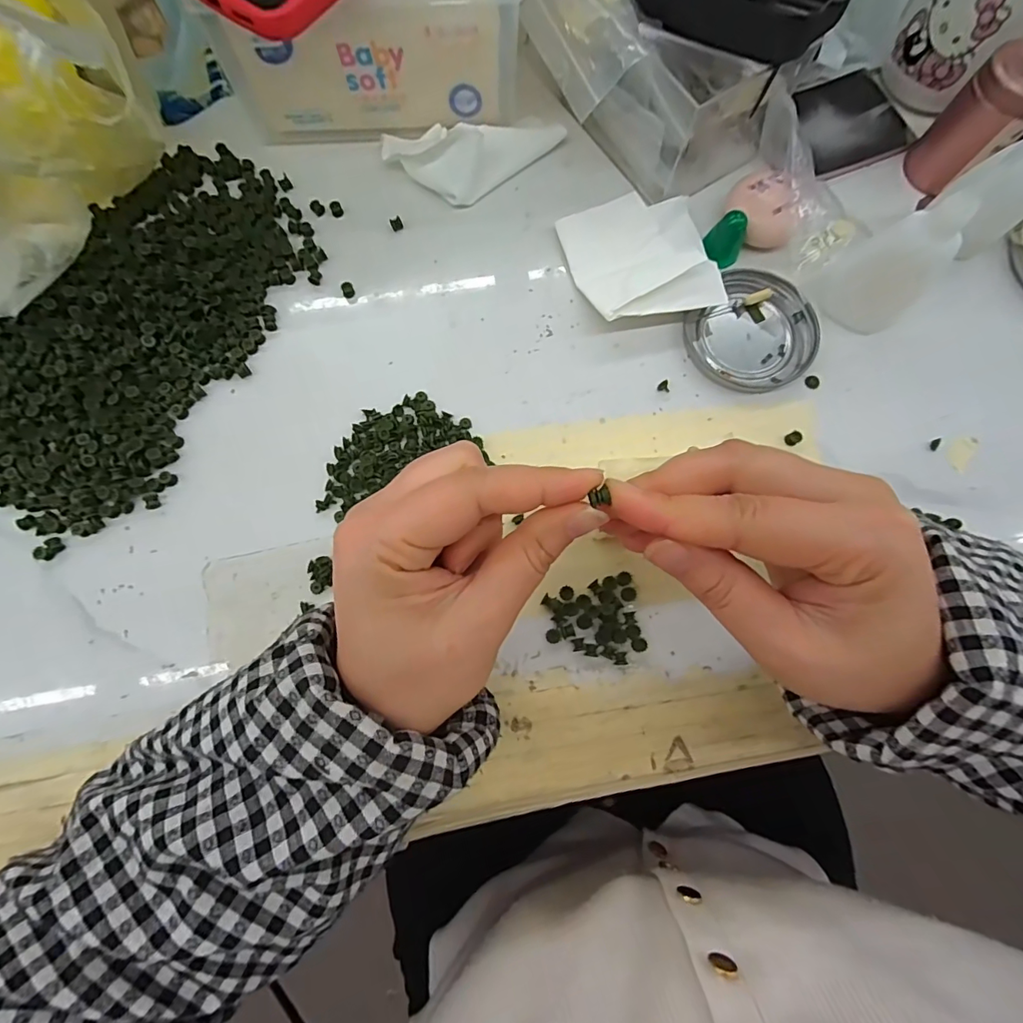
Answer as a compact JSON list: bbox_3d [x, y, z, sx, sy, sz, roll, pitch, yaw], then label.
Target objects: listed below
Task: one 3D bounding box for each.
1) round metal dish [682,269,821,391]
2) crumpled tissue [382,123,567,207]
[{"bbox_3d":[0.147,-0.108,0.299,0.073,0.010,0.071,0,79,-1],"label":"round metal dish"},{"bbox_3d":[-0.024,-0.229,0.315,0.115,0.026,0.053,-2,79,-2],"label":"crumpled tissue"}]

